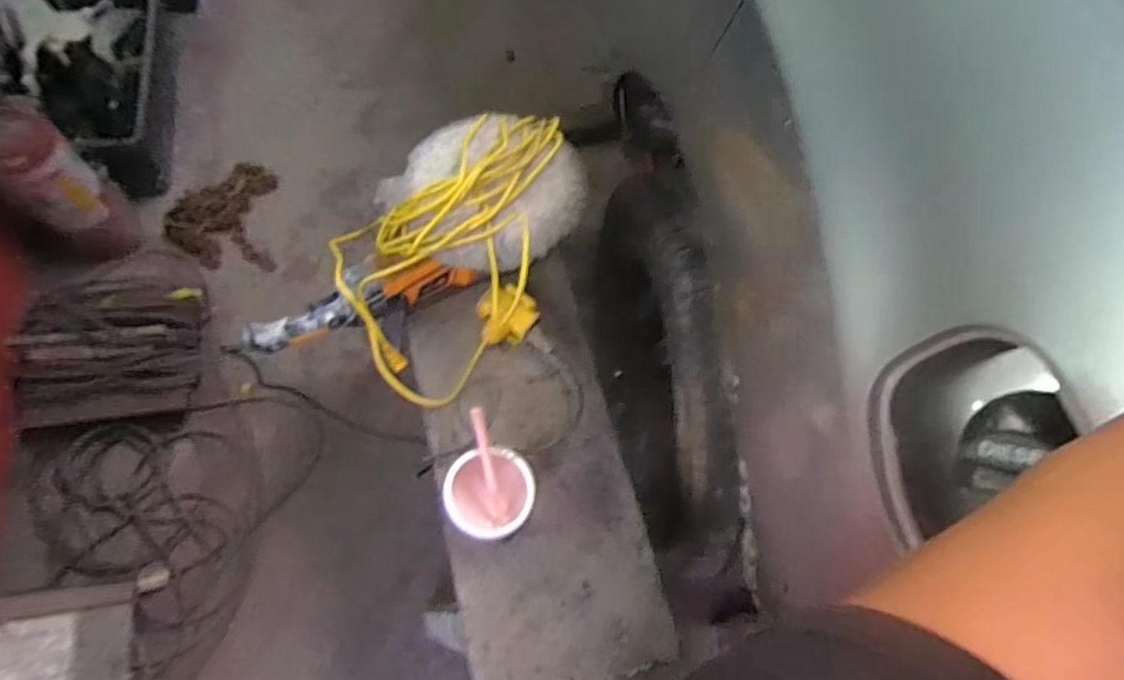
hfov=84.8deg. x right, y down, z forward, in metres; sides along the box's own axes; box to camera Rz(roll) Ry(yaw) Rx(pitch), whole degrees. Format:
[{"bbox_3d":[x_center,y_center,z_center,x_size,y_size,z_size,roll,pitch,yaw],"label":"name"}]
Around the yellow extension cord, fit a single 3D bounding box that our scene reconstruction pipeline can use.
[{"bbox_3d":[-0.119,-0.122,0.796,0.345,0.213,0.266,-29,72,-14],"label":"yellow extension cord"}]

